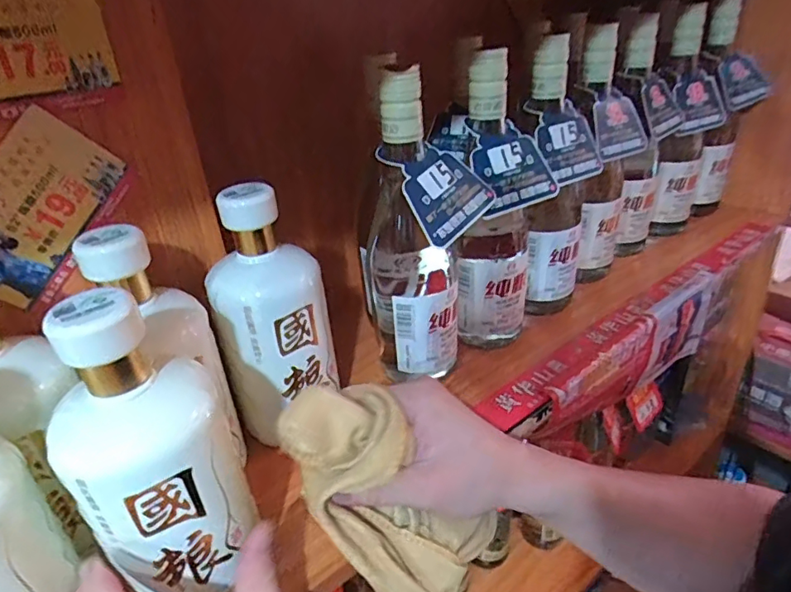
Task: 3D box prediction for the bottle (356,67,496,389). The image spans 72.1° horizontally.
[{"bbox_3d":[0.024,-0.046,0.421,0.096,0.238,0.090,-7,30,-2],"label":"bottle"}]

